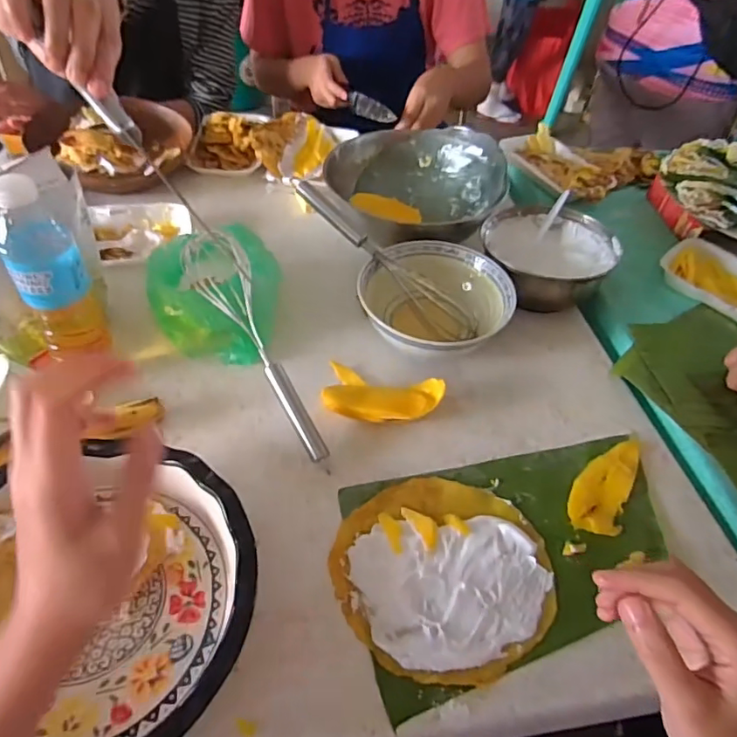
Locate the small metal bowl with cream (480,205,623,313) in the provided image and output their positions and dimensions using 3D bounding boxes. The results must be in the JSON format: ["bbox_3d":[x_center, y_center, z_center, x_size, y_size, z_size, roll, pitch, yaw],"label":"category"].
[{"bbox_3d":[0.216,-0.138,0.684,0.155,0.071,0.159,3,49,-3],"label":"small metal bowl with cream"}]

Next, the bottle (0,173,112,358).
[{"bbox_3d":[-0.289,-0.082,0.494,0.057,0.183,0.052,-25,56,-25],"label":"bottle"}]

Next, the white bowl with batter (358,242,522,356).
[{"bbox_3d":[0.078,-0.072,0.621,0.158,0.065,0.168,3,49,-3],"label":"white bowl with batter"}]

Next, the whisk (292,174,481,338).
[{"bbox_3d":[0.016,-0.130,0.634,0.279,0.050,0.060,45,58,9],"label":"whisk"}]

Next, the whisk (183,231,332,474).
[{"bbox_3d":[-0.110,-0.025,0.537,0.059,0.046,0.285,-24,76,-24],"label":"whisk"}]

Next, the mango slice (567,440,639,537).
[{"bbox_3d":[0.221,0.107,0.506,0.048,0.012,0.112,25,51,16],"label":"mango slice"}]

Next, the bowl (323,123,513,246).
[{"bbox_3d":[0.061,-0.249,0.743,0.225,0.089,0.213,3,49,-3],"label":"bowl"}]

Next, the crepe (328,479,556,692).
[{"bbox_3d":[0.063,0.167,0.451,0.167,0.018,0.168,3,49,-3],"label":"crepe"}]

